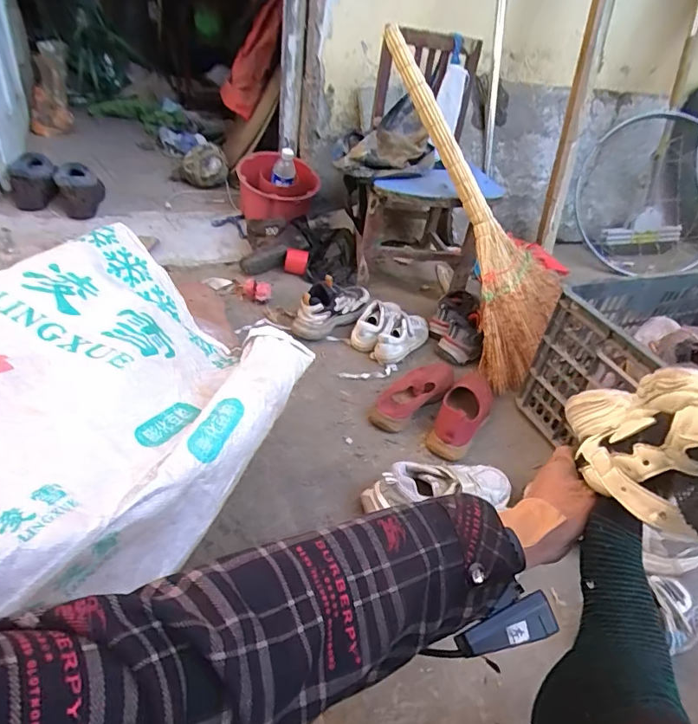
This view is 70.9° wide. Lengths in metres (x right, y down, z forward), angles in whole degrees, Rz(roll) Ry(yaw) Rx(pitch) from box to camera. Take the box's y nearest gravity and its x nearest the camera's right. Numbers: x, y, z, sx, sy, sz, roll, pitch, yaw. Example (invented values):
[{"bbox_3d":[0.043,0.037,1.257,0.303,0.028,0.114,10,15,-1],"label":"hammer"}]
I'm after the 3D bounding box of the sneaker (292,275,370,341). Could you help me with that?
[{"bbox_3d":[-0.037,-0.138,1.153,0.093,0.095,0.227,28,41,25],"label":"sneaker"}]

